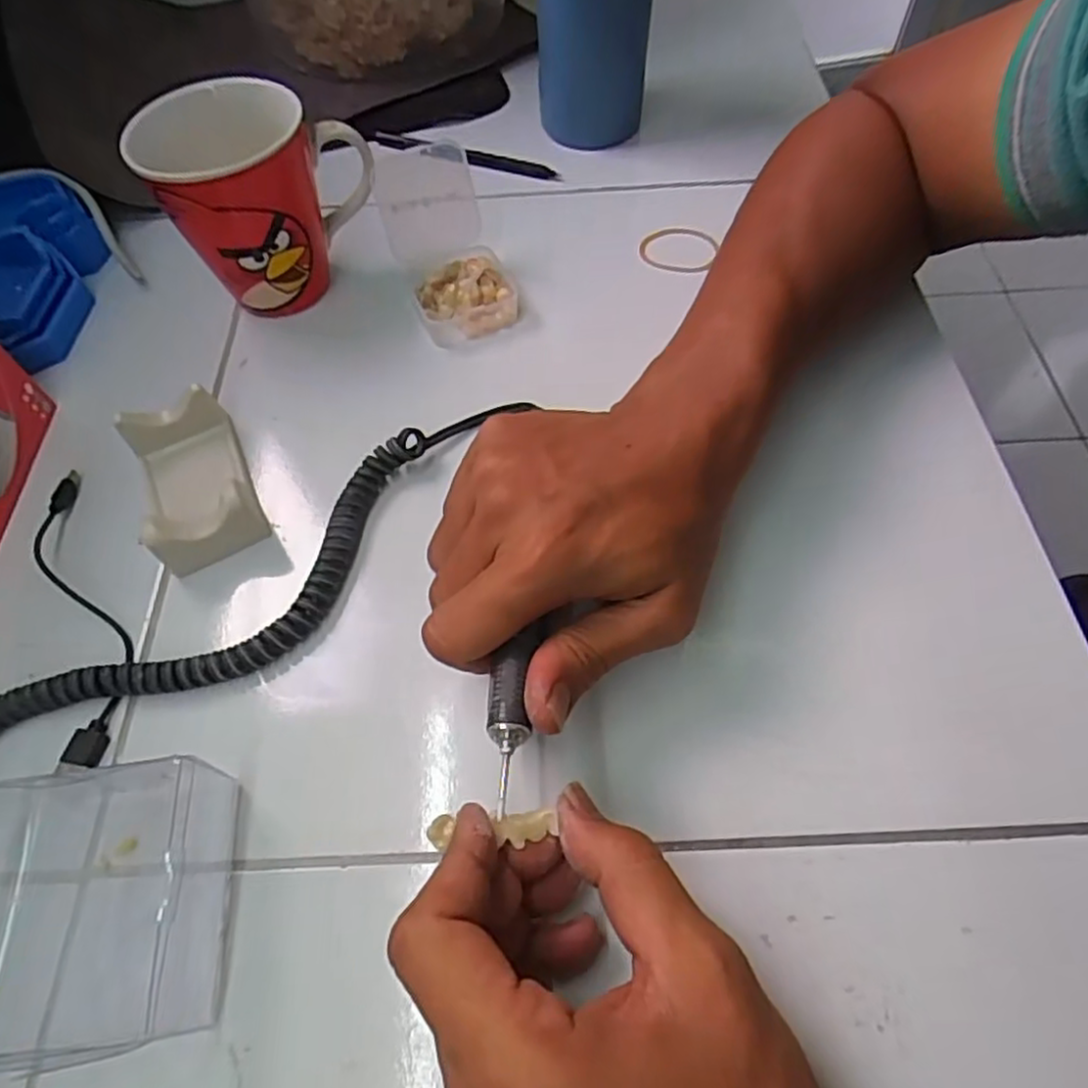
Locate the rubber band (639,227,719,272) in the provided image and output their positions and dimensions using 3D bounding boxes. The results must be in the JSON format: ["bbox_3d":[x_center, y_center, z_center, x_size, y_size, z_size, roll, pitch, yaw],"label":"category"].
[{"bbox_3d":[0.082,-0.183,0.426,0.043,0.005,0.040,-1,59,2],"label":"rubber band"}]

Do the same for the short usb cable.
[{"bbox_3d":[-0.207,0.024,0.310,0.032,0.013,0.153,-21,60,-9],"label":"short usb cable"}]

